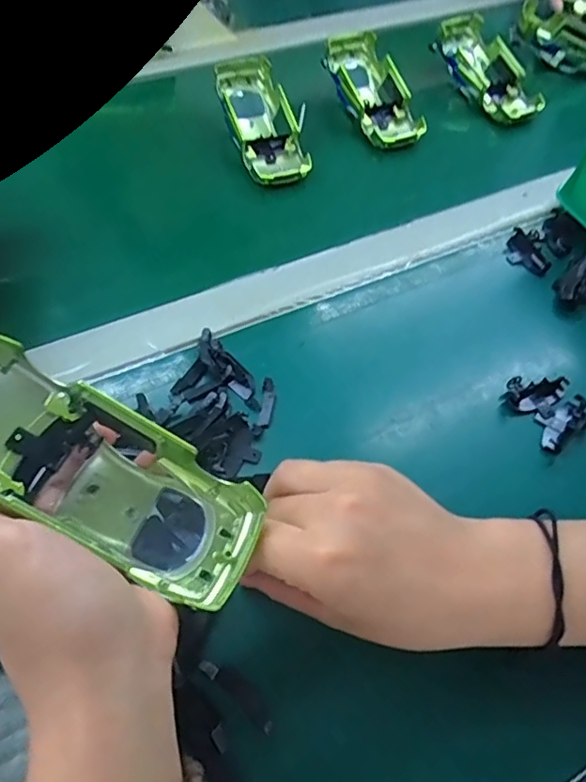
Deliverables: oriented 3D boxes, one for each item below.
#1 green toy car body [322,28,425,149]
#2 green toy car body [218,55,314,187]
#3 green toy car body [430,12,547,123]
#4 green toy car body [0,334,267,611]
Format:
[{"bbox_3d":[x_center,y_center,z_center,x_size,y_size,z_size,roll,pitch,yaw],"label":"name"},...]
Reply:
[{"bbox_3d":[0.074,-0.285,0.531,0.059,0.031,0.140,-17,71,-13],"label":"green toy car body"},{"bbox_3d":[-0.025,-0.237,0.494,0.063,0.031,0.132,-16,72,-12],"label":"green toy car body"},{"bbox_3d":[0.194,-0.318,0.562,0.061,0.033,0.129,-25,76,-18],"label":"green toy car body"},{"bbox_3d":[-0.076,0.033,0.219,0.132,0.033,0.051,35,56,-17],"label":"green toy car body"}]

